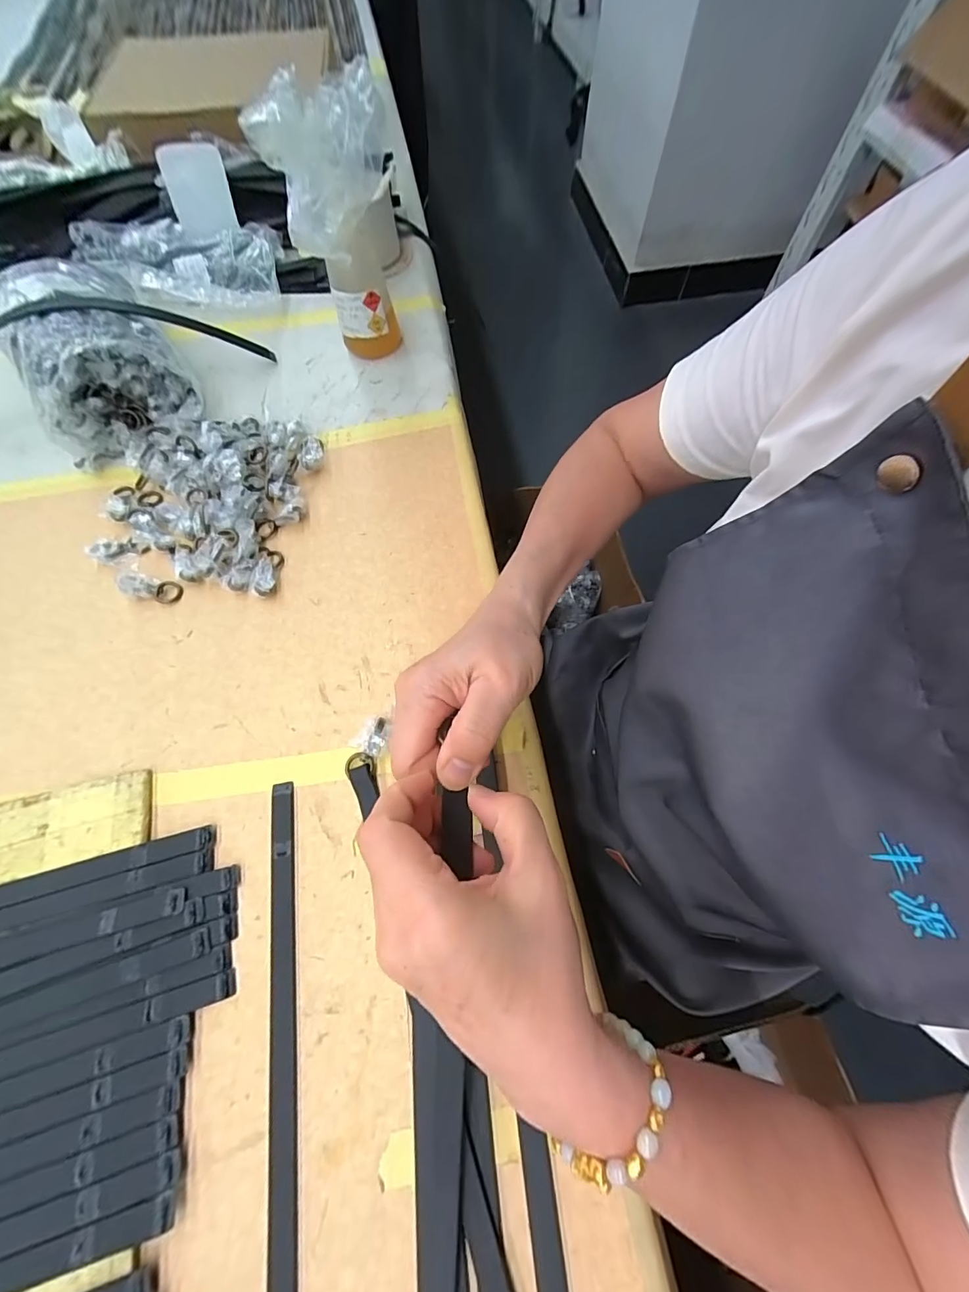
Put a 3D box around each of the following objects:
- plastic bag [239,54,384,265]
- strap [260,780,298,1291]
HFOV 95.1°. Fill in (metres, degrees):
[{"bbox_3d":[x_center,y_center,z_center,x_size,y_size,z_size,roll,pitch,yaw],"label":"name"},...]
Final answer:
[{"bbox_3d":[-0.138,-0.412,0.385,0.114,0.099,0.060,-9,67,-4],"label":"plastic bag"},{"bbox_3d":[-0.113,0.335,0.244,0.020,0.008,0.496,-9,67,-4],"label":"strap"}]

